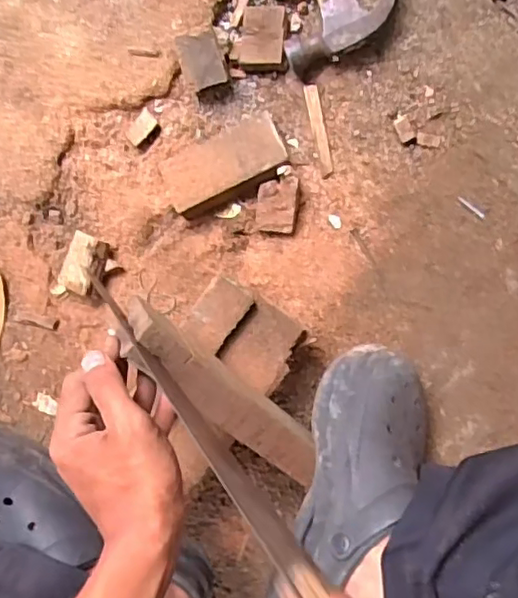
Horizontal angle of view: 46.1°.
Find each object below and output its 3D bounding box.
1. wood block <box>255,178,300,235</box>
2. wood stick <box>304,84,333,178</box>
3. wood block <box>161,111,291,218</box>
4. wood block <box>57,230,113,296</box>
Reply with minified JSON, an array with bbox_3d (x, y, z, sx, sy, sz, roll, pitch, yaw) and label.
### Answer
[{"bbox_3d":[0.018,-0.092,0.595,0.037,0.025,0.052,7,94,1],"label":"wood block"},{"bbox_3d":[0.059,-0.165,0.595,0.013,0.004,0.088,-13,93,2],"label":"wood stick"},{"bbox_3d":[-0.034,-0.130,0.593,0.117,0.033,0.060,-28,93,3],"label":"wood block"},{"bbox_3d":[-0.174,-0.034,0.610,0.039,0.028,0.057,25,94,0],"label":"wood block"}]

